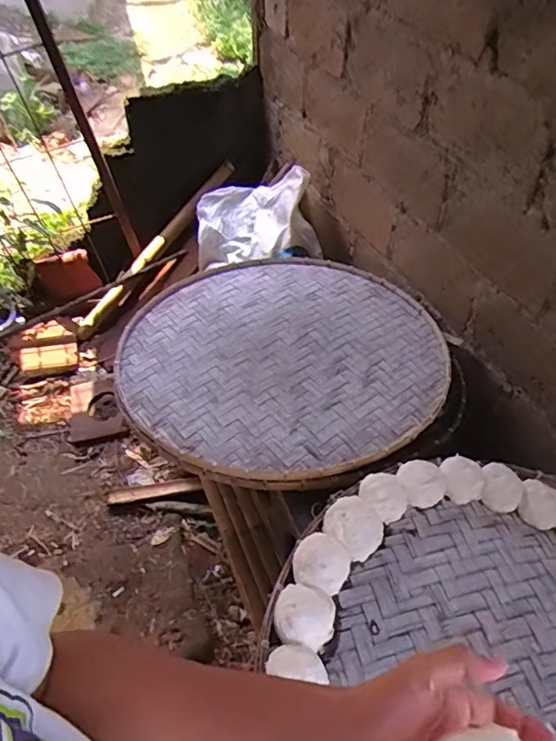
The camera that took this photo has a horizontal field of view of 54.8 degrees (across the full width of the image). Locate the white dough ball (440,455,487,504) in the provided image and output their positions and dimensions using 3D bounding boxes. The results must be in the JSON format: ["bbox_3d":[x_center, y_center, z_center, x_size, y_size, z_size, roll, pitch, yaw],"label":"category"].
[{"bbox_3d":[0.329,0.192,0.957,0.077,0.034,0.081,0,49,0],"label":"white dough ball"}]

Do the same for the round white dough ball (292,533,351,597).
[{"bbox_3d":[0.067,0.301,0.833,0.082,0.069,0.081,0,49,0],"label":"round white dough ball"}]

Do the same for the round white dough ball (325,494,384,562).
[{"bbox_3d":[0.123,0.254,0.872,0.087,0.055,0.094,0,49,0],"label":"round white dough ball"}]

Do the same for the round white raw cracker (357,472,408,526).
[{"bbox_3d":[0.178,0.213,0.910,0.078,0.052,0.082,0,49,0],"label":"round white raw cracker"}]

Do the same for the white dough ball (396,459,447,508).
[{"bbox_3d":[0.246,0.192,0.934,0.087,0.051,0.077,-15,51,-13],"label":"white dough ball"}]

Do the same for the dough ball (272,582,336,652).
[{"bbox_3d":[0.039,0.362,0.790,0.088,0.058,0.081,0,49,0],"label":"dough ball"}]

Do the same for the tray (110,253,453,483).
[{"bbox_3d":[0.008,-0.067,1.228,0.703,0.030,0.743,1,42,-1],"label":"tray"}]

